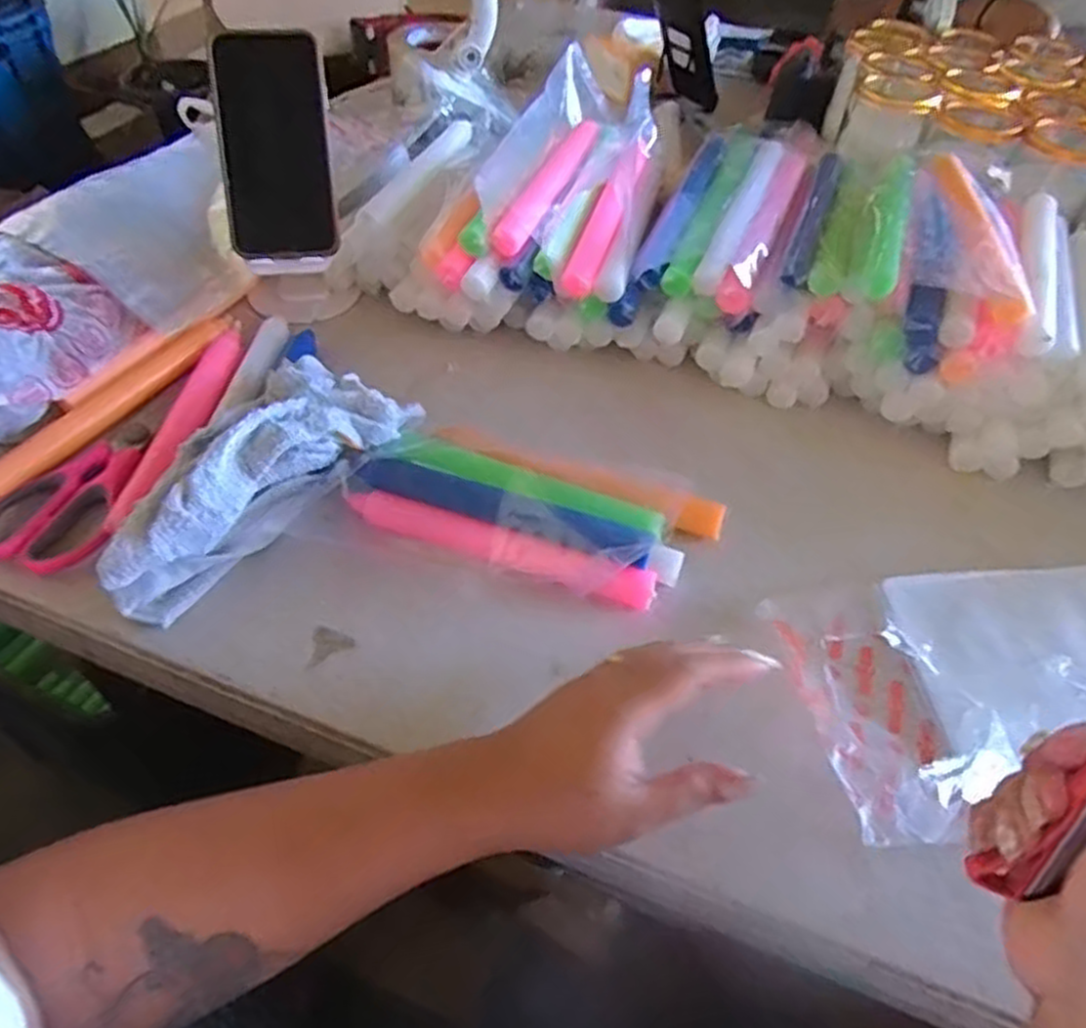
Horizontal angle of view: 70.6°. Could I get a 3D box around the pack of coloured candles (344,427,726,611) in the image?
[{"bbox_3d":[-0.010,-0.010,0.480,0.230,0.047,0.117,19,51,13],"label":"pack of coloured candles"}]

